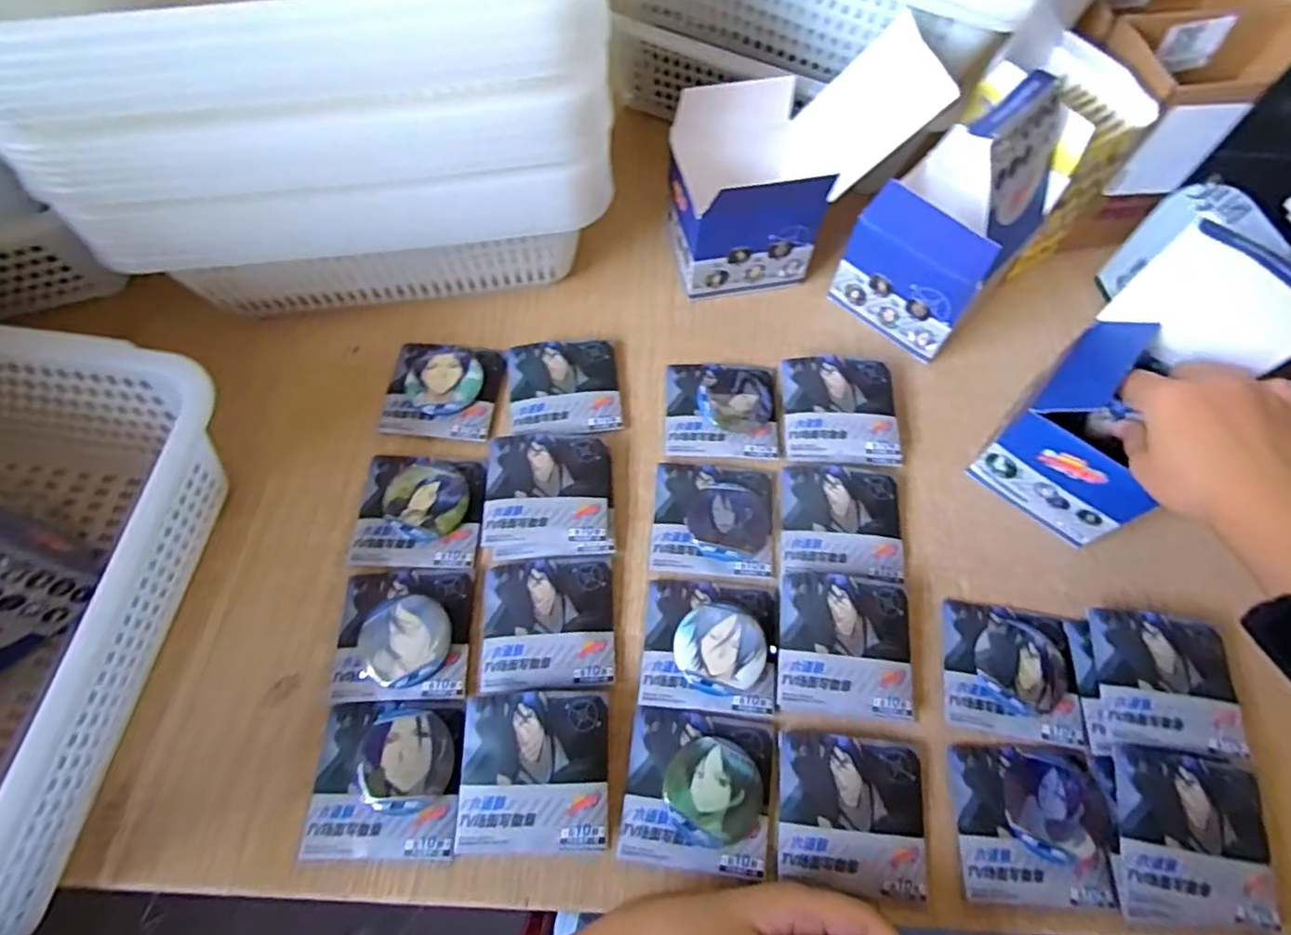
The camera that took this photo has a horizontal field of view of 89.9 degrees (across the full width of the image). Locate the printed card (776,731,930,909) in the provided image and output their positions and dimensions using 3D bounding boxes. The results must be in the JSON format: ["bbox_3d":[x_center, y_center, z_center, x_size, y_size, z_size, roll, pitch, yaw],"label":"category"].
[{"bbox_3d":[0.121,0.199,0.371,0.085,0.005,0.080,7,64,2],"label":"printed card"}]

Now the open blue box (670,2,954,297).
[{"bbox_3d":[0.107,-0.230,0.497,0.163,0.159,0.105,-10,65,-6],"label":"open blue box"}]

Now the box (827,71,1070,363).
[{"bbox_3d":[0.223,-0.181,0.468,0.105,0.167,0.097,37,69,15],"label":"box"}]

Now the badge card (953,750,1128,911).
[{"bbox_3d":[0.225,0.205,0.369,0.085,0.010,0.080,4,64,0],"label":"badge card"}]

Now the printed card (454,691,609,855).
[{"bbox_3d":[-0.063,0.174,0.372,0.082,0.019,0.081,-1,64,-2],"label":"printed card"}]

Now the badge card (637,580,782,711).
[{"bbox_3d":[0.042,0.111,0.411,0.083,0.013,0.079,5,64,1],"label":"badge card"}]

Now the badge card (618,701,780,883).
[{"bbox_3d":[0.032,0.185,0.374,0.084,0.010,0.083,7,64,2],"label":"badge card"}]

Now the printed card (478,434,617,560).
[{"bbox_3d":[-0.067,0.018,0.450,0.087,0.015,0.087,-4,64,-3],"label":"printed card"}]

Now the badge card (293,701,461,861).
[{"bbox_3d":[-0.149,0.181,0.376,0.085,0.014,0.083,-1,72,3],"label":"badge card"}]

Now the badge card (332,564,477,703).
[{"bbox_3d":[-0.155,0.102,0.408,0.083,0.015,0.083,-1,64,-2],"label":"badge card"}]

